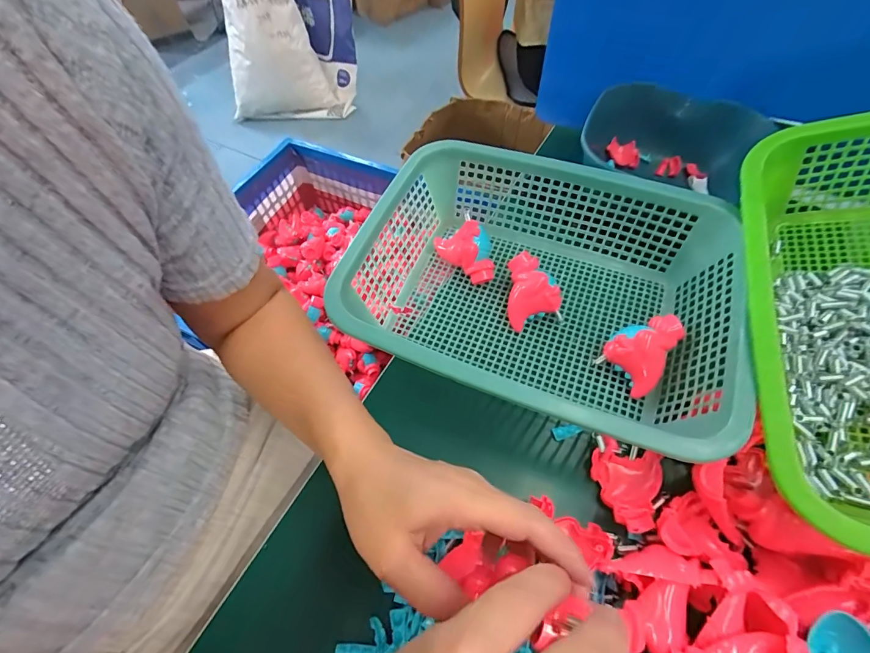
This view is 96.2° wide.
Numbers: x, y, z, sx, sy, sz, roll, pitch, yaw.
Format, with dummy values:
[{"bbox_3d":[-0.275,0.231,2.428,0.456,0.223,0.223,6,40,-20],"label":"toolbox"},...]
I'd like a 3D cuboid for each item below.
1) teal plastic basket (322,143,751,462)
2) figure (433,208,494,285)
[{"bbox_3d":[0.099,-0.034,0.390,0.330,0.104,0.261,18,60,13],"label":"teal plastic basket"},{"bbox_3d":[0.038,-0.087,0.442,0.041,0.052,0.080,-32,62,-16],"label":"figure"}]

